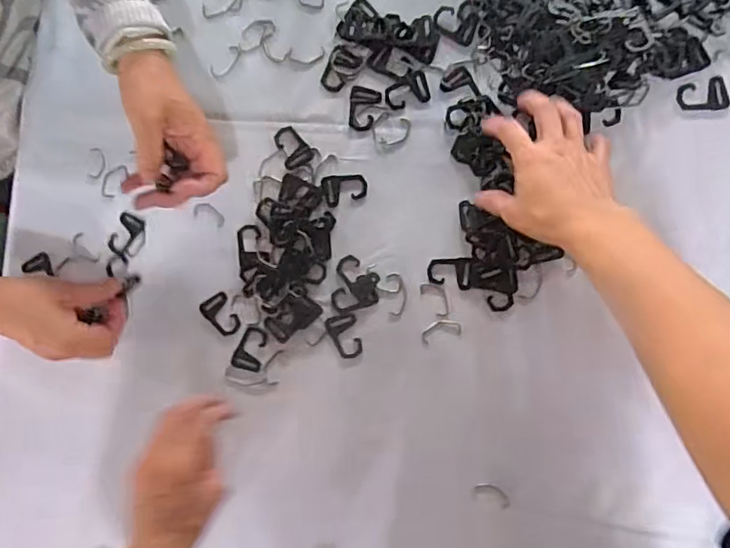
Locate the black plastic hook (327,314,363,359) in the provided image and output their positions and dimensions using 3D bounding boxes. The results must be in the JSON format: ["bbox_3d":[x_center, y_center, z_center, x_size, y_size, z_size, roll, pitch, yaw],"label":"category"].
[{"bbox_3d":[-0.020,0.059,0.517,0.029,0.004,0.041,-13,85,5],"label":"black plastic hook"}]

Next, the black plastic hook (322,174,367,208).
[{"bbox_3d":[-0.020,-0.081,0.527,0.043,0.004,0.030,-8,86,6],"label":"black plastic hook"}]

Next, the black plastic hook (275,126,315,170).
[{"bbox_3d":[-0.070,-0.124,0.534,0.030,0.004,0.042,-26,84,4],"label":"black plastic hook"}]

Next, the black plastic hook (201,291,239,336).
[{"bbox_3d":[-0.141,0.041,0.533,0.029,0.004,0.042,-29,84,4],"label":"black plastic hook"}]

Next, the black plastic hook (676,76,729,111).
[{"bbox_3d":[0.305,-0.160,0.495,0.043,0.005,0.028,-13,85,5],"label":"black plastic hook"}]

